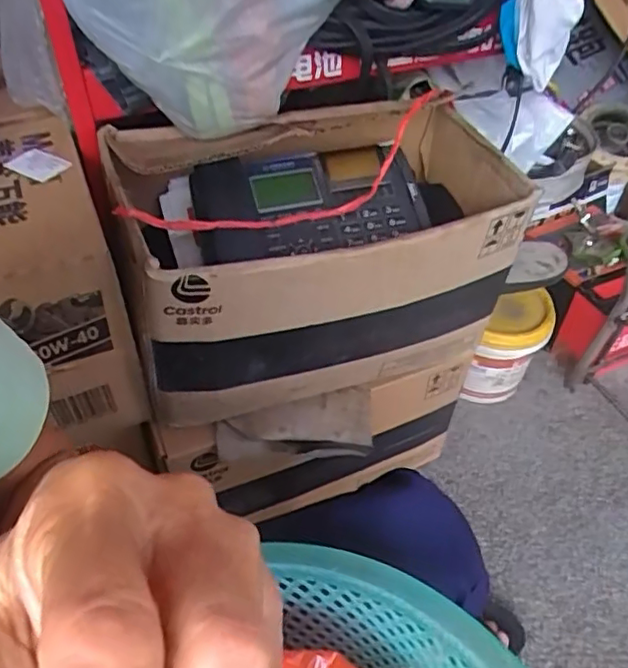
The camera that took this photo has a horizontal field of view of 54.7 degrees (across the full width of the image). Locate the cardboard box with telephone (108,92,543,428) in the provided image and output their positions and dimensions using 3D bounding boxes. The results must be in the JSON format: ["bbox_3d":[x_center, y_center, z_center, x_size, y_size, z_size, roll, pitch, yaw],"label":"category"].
[{"bbox_3d":[0.013,-0.098,0.678,0.412,0.233,0.259,-11,46,-11],"label":"cardboard box with telephone"}]

